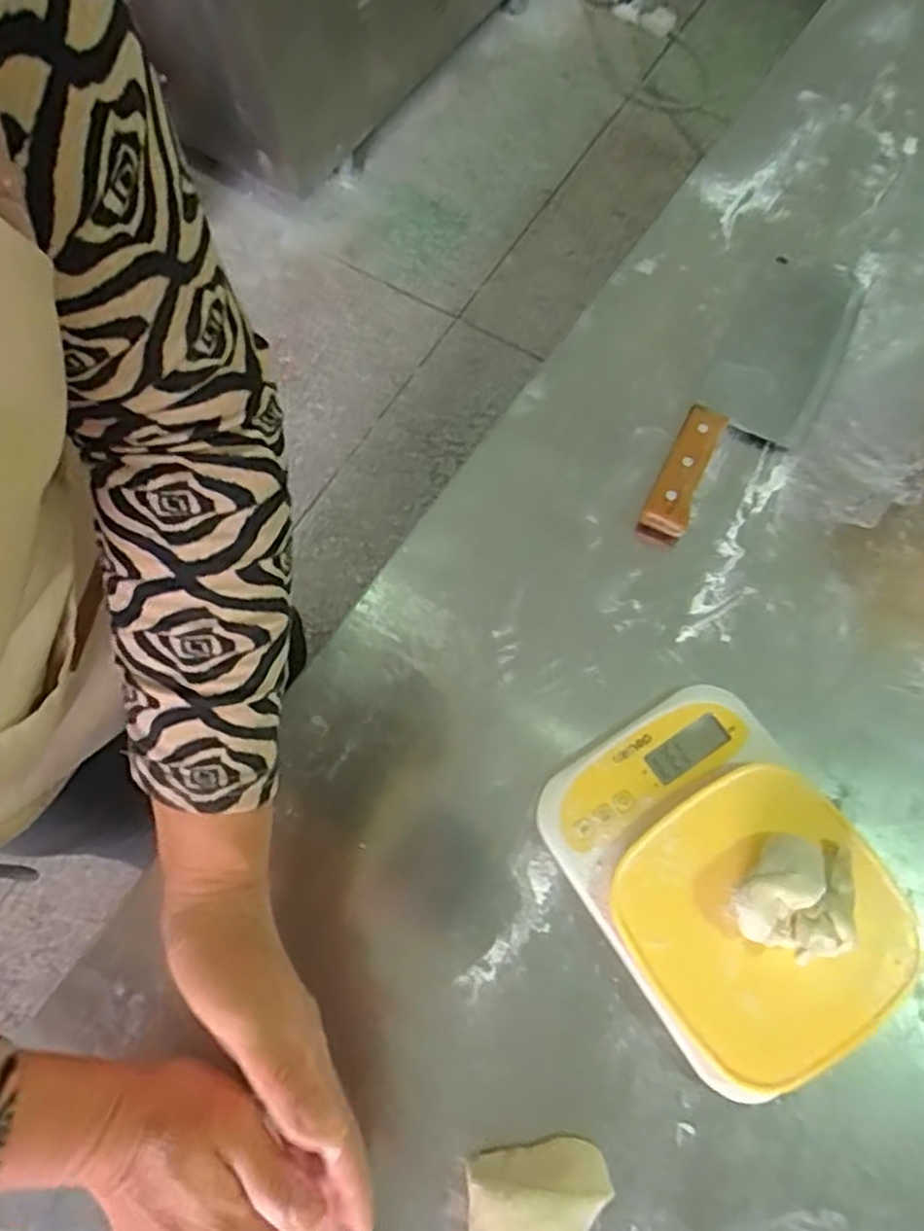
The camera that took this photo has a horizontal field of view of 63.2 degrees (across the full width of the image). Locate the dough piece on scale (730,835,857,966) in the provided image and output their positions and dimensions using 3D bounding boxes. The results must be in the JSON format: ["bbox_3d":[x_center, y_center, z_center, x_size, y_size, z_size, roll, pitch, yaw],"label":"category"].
[{"bbox_3d":[0.175,0.147,0.399,0.056,0.038,0.060,13,70,7],"label":"dough piece on scale"}]

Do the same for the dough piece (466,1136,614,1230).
[{"bbox_3d":[0.038,0.311,0.374,0.072,0.042,0.077,-1,70,2],"label":"dough piece"}]

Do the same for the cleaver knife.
[{"bbox_3d":[0.219,-0.163,0.549,0.077,0.023,0.274,27,73,11],"label":"cleaver knife"}]

